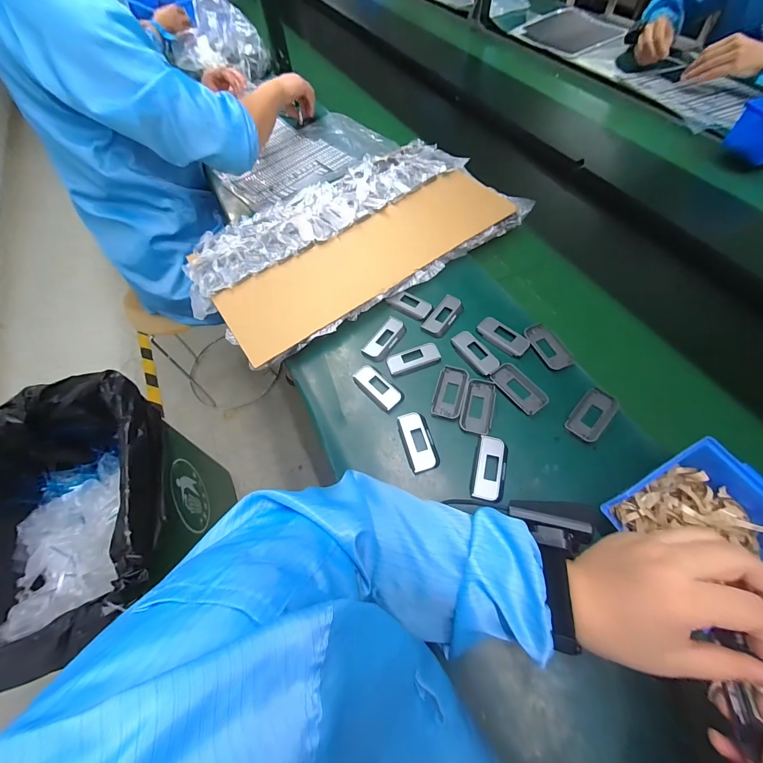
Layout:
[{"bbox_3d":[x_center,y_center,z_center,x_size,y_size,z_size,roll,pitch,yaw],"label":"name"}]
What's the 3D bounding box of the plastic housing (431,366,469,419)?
[{"bbox_3d":[0.093,0.014,0.461,0.037,0.011,0.076,15,63,12],"label":"plastic housing"}]

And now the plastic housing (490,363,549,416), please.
[{"bbox_3d":[0.184,0.008,0.451,0.039,0.007,0.074,-32,64,-14],"label":"plastic housing"}]

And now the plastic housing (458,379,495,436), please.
[{"bbox_3d":[0.128,0.032,0.447,0.039,0.006,0.077,14,62,11],"label":"plastic housing"}]

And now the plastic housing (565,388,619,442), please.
[{"bbox_3d":[0.265,0.041,0.426,0.040,0.009,0.076,39,70,22],"label":"plastic housing"}]

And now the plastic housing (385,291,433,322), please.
[{"bbox_3d":[0.046,-0.121,0.534,0.071,0.007,0.035,33,67,20],"label":"plastic housing"}]

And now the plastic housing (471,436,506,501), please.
[{"bbox_3d":[0.129,0.103,0.403,0.035,0.009,0.076,13,62,11],"label":"plastic housing"}]

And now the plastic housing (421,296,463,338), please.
[{"bbox_3d":[0.095,-0.100,0.516,0.038,0.009,0.076,32,67,19],"label":"plastic housing"}]

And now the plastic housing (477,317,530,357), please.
[{"bbox_3d":[0.175,-0.066,0.489,0.074,0.007,0.036,37,69,21],"label":"plastic housing"}]

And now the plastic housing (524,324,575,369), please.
[{"bbox_3d":[0.234,-0.050,0.477,0.037,0.007,0.076,-22,61,-9],"label":"plastic housing"}]

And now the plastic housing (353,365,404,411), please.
[{"bbox_3d":[-0.004,0.006,0.469,0.035,0.011,0.077,-40,66,-18],"label":"plastic housing"}]

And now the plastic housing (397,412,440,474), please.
[{"bbox_3d":[0.046,0.076,0.431,0.038,0.014,0.076,-14,61,-4],"label":"plastic housing"}]

